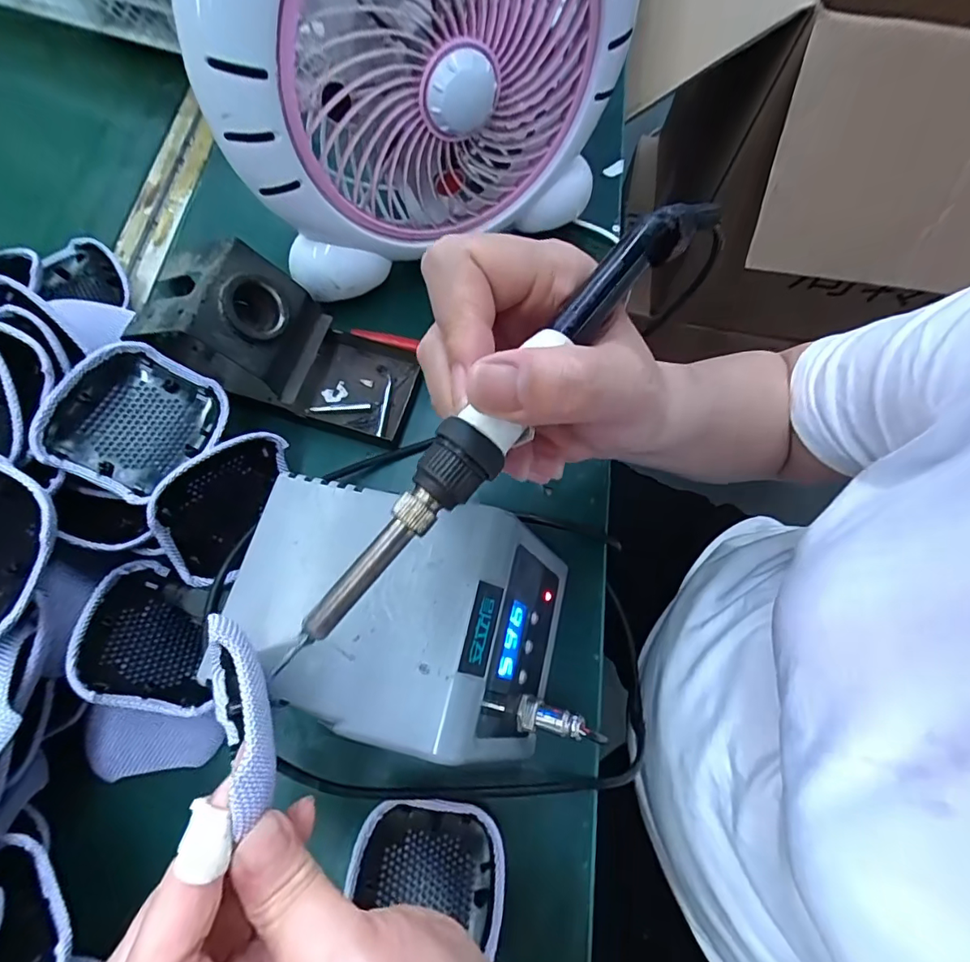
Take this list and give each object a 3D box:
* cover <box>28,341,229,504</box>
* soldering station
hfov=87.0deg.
[{"bbox_3d":[-0.194,-0.034,0.284,0.072,0.020,0.079,36,64,-17],"label":"cover"},{"bbox_3d":[-0.034,0.074,0.270,0.171,0.088,0.113,12,70,2],"label":"soldering station"}]

